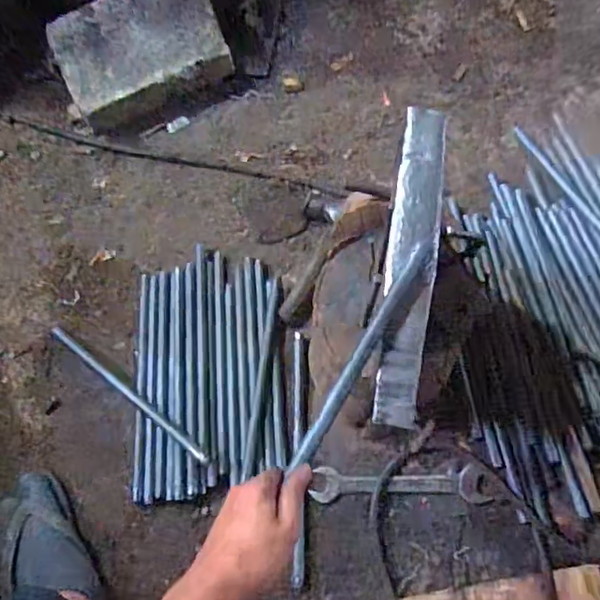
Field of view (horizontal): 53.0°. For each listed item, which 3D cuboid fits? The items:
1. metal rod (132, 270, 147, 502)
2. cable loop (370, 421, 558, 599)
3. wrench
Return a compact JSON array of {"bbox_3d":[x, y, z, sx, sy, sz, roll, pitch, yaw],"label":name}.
[{"bbox_3d":[-0.229,0.118,0.868,0.012,0.012,0.325,-4,68,1],"label":"metal rod"},{"bbox_3d":[0.203,0.324,0.758,0.218,0.014,0.277,-42,72,-13],"label":"cable loop"},{"bbox_3d":[0.135,0.246,0.805,0.229,0.010,0.046,0,68,3],"label":"wrench"}]

